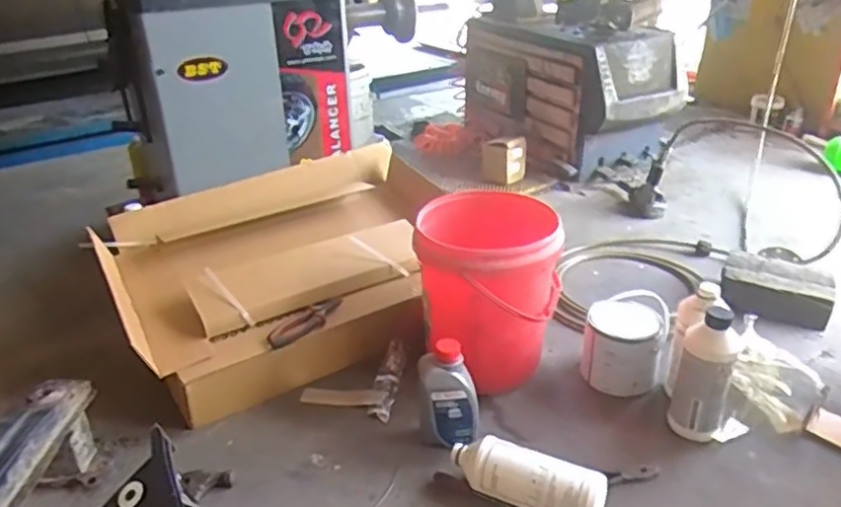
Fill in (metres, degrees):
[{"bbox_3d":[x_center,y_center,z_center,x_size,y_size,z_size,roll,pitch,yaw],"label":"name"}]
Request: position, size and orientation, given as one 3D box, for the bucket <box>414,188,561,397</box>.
[{"bbox_3d":[0.127,0.082,1.249,0.265,0.308,0.254,2,29,8],"label":"bucket"}]

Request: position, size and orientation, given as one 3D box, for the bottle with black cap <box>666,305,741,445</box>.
[{"bbox_3d":[0.489,0.210,1.113,0.088,0.226,0.080,14,32,27],"label":"bottle with black cap"}]

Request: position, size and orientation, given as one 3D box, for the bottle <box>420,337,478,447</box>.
[{"bbox_3d":[0.048,0.241,1.093,0.098,0.186,0.064,-2,28,1],"label":"bottle"}]

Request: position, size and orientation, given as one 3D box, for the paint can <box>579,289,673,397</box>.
[{"bbox_3d":[0.400,0.177,1.267,0.149,0.129,0.153,12,31,24],"label":"paint can"}]

